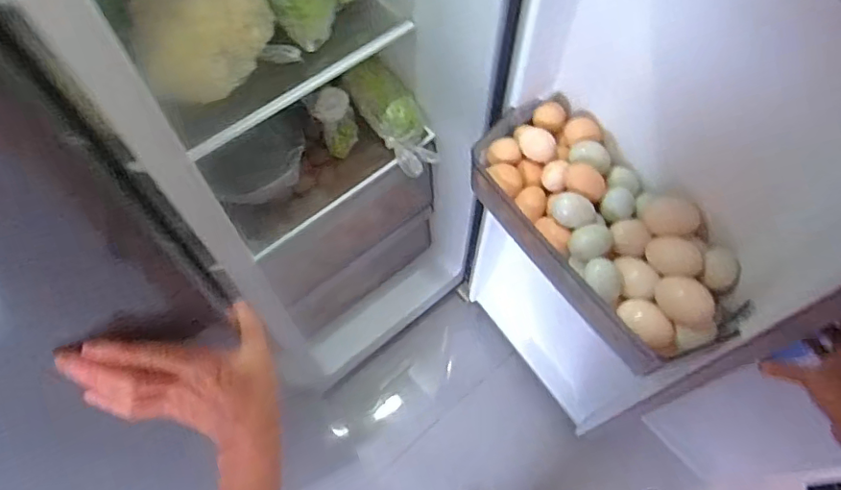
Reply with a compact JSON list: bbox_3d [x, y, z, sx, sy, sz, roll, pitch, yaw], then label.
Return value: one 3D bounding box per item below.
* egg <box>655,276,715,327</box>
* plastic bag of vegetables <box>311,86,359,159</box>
[{"bbox_3d":[0.284,0.060,0.589,0.040,0.040,0.060,-30,68,-14],"label":"egg"},{"bbox_3d":[-0.153,-0.225,0.996,0.069,0.061,0.110,-16,65,-8],"label":"plastic bag of vegetables"}]

